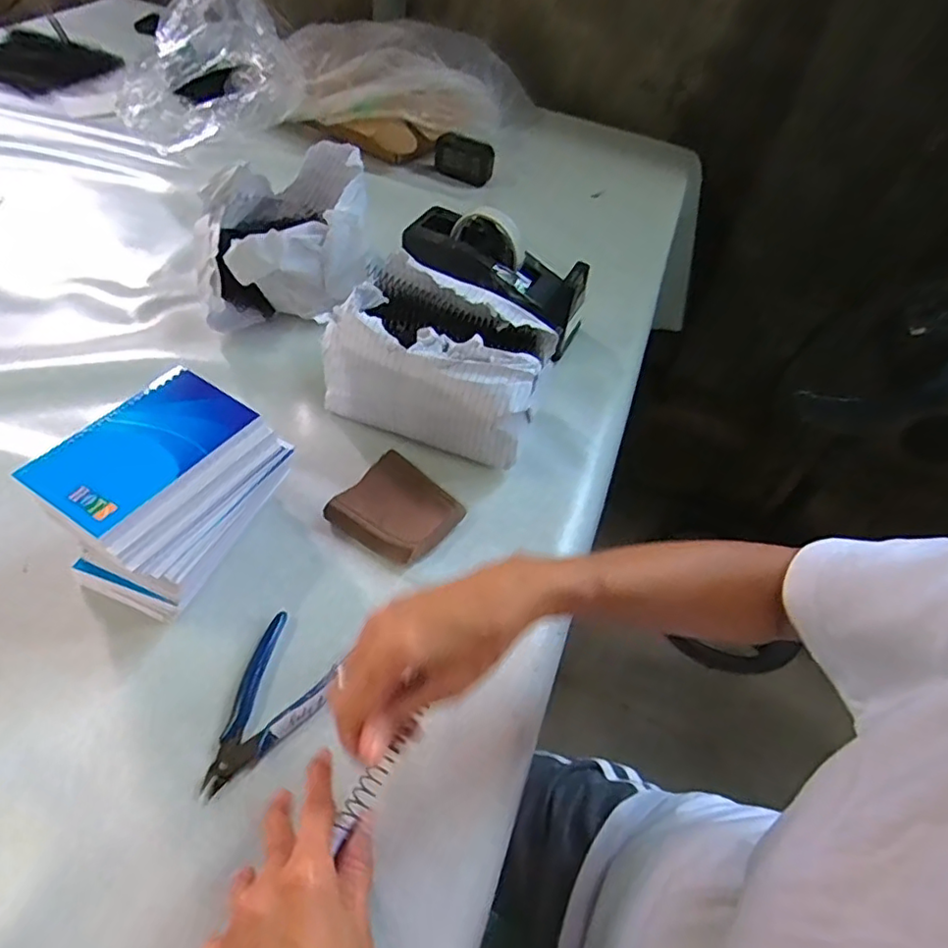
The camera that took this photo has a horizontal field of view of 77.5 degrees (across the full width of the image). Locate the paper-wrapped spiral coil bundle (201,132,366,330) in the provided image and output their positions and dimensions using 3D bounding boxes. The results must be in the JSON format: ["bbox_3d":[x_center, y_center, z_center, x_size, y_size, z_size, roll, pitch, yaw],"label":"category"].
[{"bbox_3d":[-0.205,-0.260,0.640,0.176,0.108,0.188,-12,54,-15],"label":"paper-wrapped spiral coil bundle"}]

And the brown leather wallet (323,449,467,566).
[{"bbox_3d":[-0.062,0.030,0.494,0.088,0.017,0.086,32,53,19],"label":"brown leather wallet"}]

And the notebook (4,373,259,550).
[{"bbox_3d":[-0.218,-0.020,0.394,0.081,0.010,0.127,29,52,16],"label":"notebook"}]

